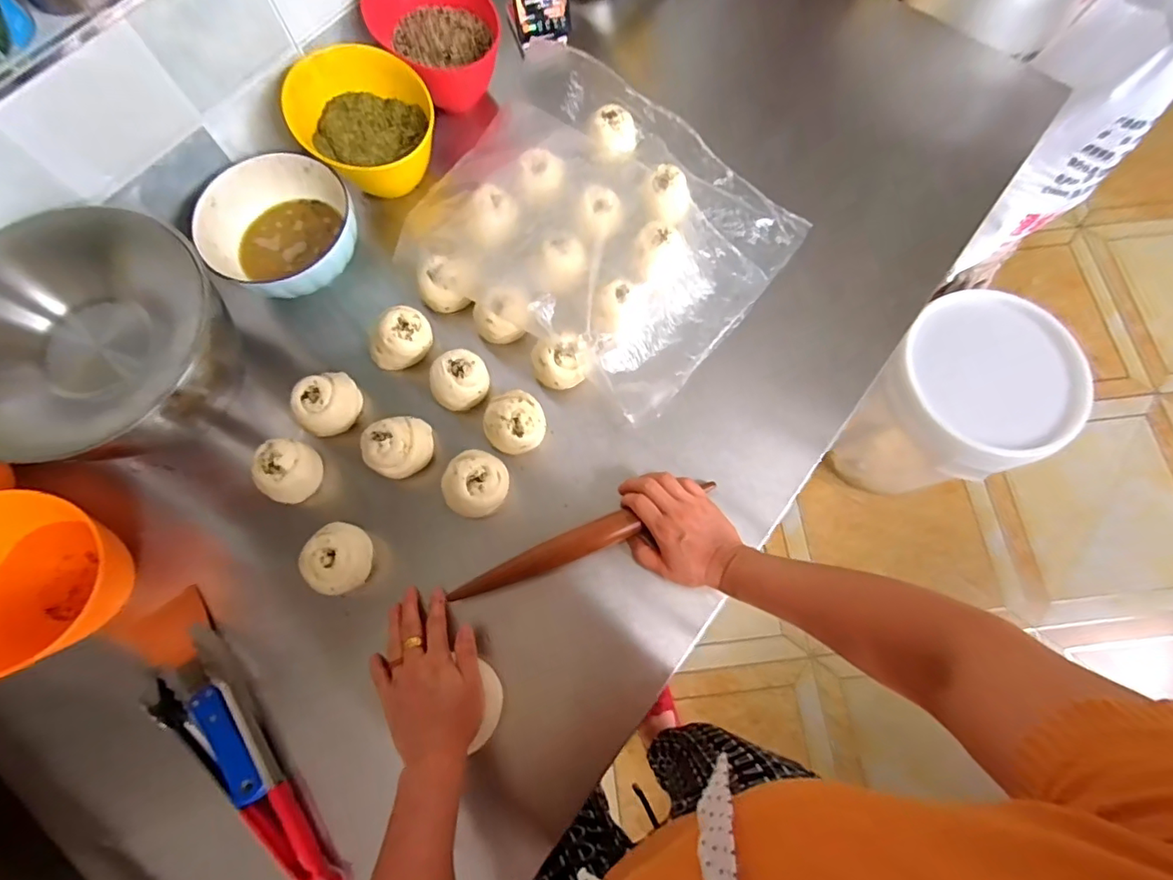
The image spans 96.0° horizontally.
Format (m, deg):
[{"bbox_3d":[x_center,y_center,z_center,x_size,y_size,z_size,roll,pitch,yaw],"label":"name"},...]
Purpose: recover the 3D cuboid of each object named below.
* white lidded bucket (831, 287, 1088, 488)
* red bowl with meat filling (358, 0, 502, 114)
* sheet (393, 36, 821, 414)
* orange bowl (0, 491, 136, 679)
[{"bbox_3d":[0.759,-0.070,1.159,0.321,0.402,0.321,0,73,0],"label":"white lidded bucket"},{"bbox_3d":[-0.194,-0.535,0.700,0.158,0.106,0.132,-36,76,-10],"label":"red bowl with meat filling"},{"bbox_3d":[0.014,-0.260,0.656,0.410,0.066,0.370,35,76,10],"label":"sheet"},{"bbox_3d":[-0.533,0.135,0.503,0.149,0.103,0.170,1,73,0],"label":"orange bowl"}]

